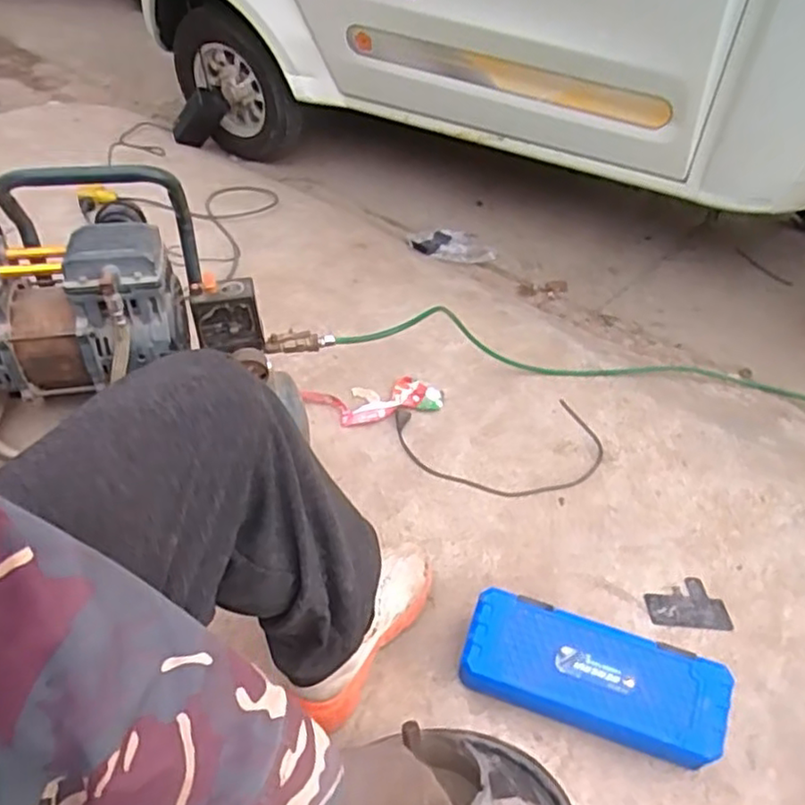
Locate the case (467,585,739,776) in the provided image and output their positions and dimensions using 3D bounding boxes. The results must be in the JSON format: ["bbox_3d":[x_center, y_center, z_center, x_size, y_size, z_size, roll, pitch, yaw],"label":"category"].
[{"bbox_3d":[0.233,0.339,0.822,0.315,0.068,0.128,15,73,10],"label":"case"}]

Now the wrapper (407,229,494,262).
[{"bbox_3d":[0.133,-0.422,1.803,0.236,0.026,0.139,16,57,6],"label":"wrapper"}]

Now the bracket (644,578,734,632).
[{"bbox_3d":[0.420,0.298,0.976,0.119,0.017,0.083,-3,48,-3],"label":"bracket"}]

